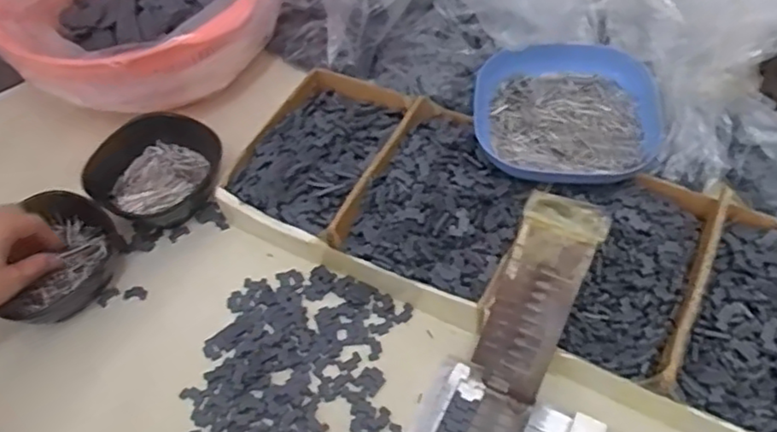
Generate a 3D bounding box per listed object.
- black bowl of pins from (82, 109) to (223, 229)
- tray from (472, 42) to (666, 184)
[{"bbox_3d":[-0.199,-0.034,0.562,0.115,0.048,0.111,-32,58,-17],"label":"black bowl of pins"},{"bbox_3d":[0.146,-0.083,0.521,0.145,0.032,0.135,2,55,6],"label":"tray"}]

